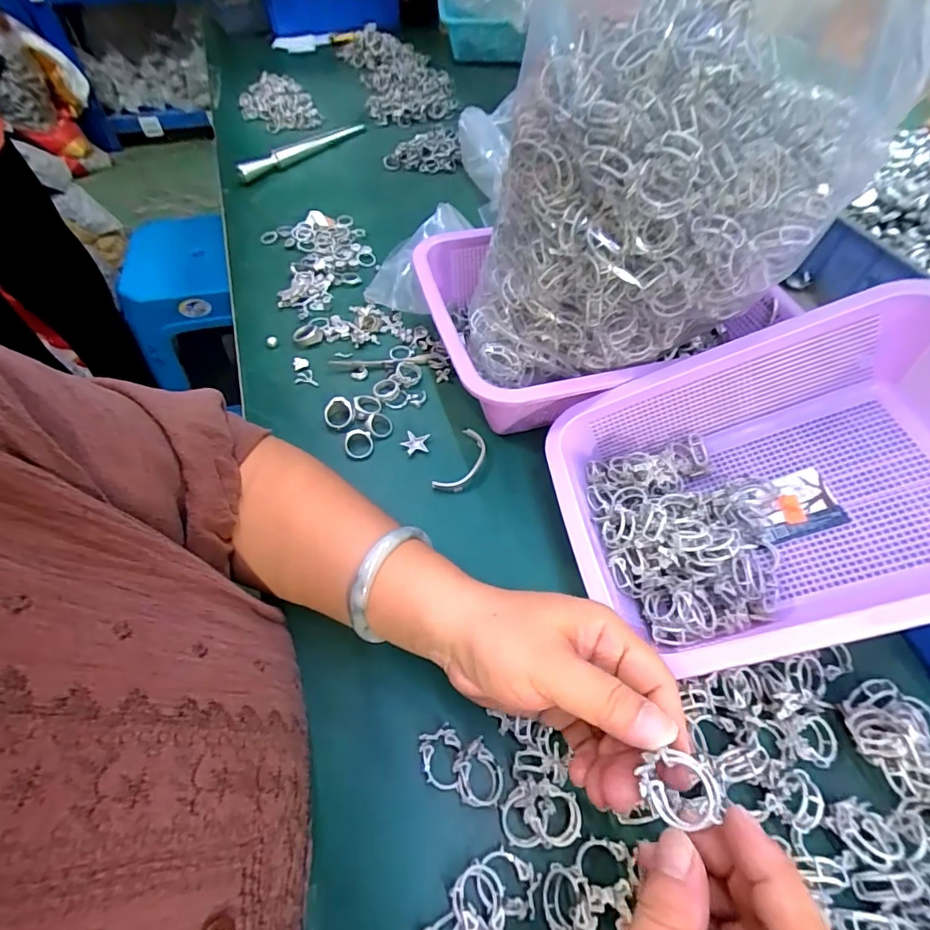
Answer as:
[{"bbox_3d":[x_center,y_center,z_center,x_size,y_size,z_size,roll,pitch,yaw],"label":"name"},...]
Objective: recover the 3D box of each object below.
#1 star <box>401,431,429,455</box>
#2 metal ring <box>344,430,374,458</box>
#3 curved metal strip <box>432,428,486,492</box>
[{"bbox_3d":[-0.042,-0.018,0.419,0.023,0.008,0.020,9,55,5],"label":"star"},{"bbox_3d":[-0.089,-0.017,0.412,0.023,0.004,0.025,1,77,-5],"label":"metal ring"},{"bbox_3d":[-0.001,-0.003,0.404,0.027,0.007,0.064,22,57,13],"label":"curved metal strip"}]

